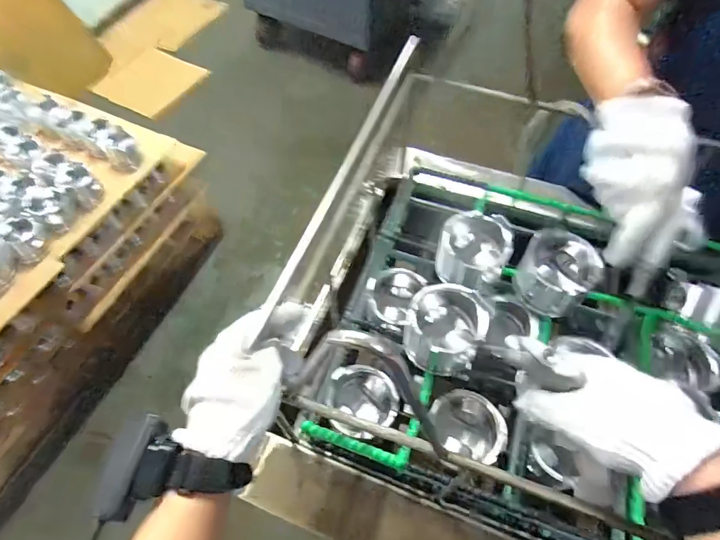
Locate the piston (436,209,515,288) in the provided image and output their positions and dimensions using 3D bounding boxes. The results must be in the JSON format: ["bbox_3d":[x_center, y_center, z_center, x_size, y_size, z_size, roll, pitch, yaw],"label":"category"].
[{"bbox_3d":[0.161,-0.028,0.624,0.095,0.078,0.092,16,60,10],"label":"piston"}]

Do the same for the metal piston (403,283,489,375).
[{"bbox_3d":[0.109,0.070,0.559,0.092,0.090,0.100,23,61,14],"label":"metal piston"}]

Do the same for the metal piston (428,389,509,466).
[{"bbox_3d":[0.139,0.208,0.573,0.085,0.056,0.096,-29,63,-16],"label":"metal piston"}]

